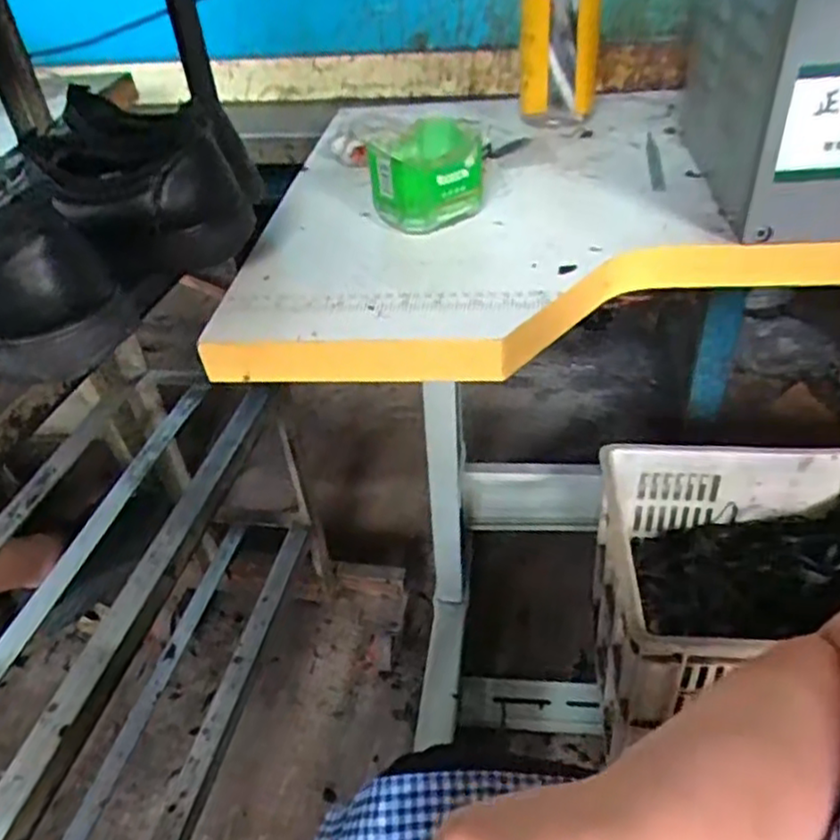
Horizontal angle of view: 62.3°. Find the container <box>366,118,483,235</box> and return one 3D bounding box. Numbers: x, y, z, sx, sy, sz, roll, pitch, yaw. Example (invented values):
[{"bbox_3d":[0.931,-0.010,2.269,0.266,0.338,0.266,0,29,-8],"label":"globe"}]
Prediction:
[{"bbox_3d":[0.006,-0.217,0.610,0.098,0.057,0.116,-2,39,4],"label":"container"}]

